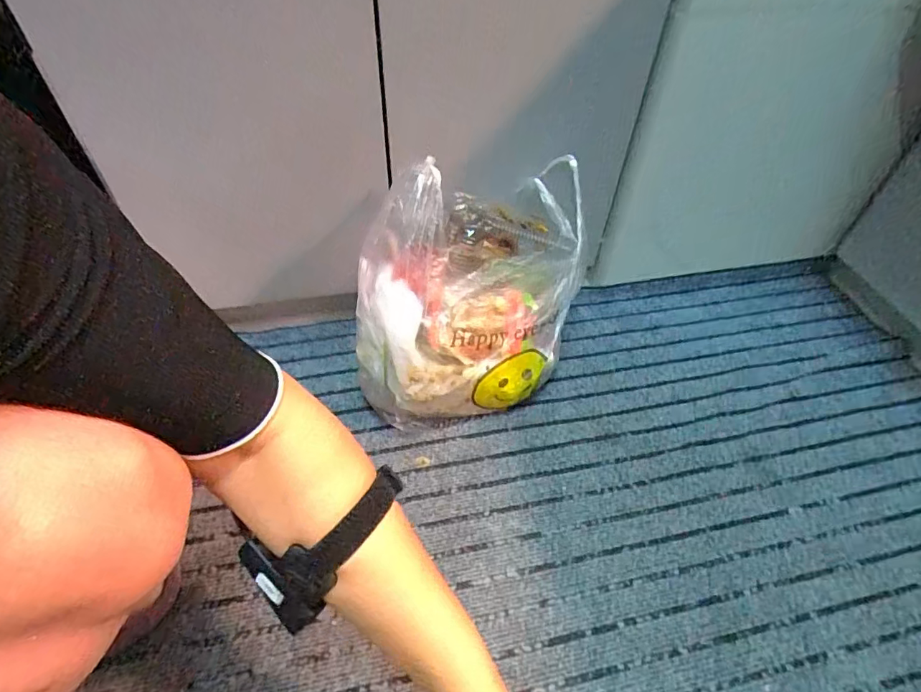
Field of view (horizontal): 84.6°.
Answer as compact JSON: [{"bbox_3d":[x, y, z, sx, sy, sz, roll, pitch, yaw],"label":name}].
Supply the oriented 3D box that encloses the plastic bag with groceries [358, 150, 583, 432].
[{"bbox_3d":[0.013,-0.051,0.596,0.260,0.267,0.198,0,52,-3],"label":"plastic bag with groceries"}]

